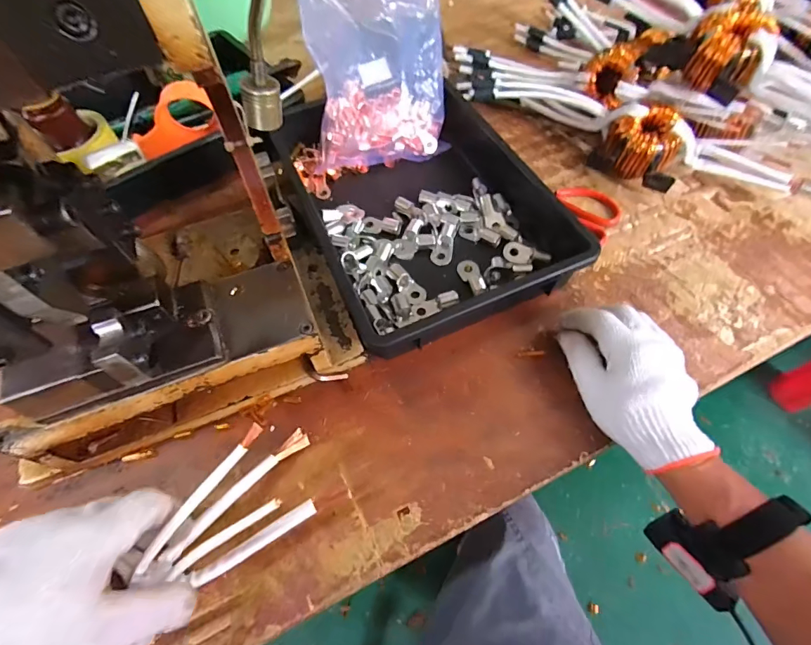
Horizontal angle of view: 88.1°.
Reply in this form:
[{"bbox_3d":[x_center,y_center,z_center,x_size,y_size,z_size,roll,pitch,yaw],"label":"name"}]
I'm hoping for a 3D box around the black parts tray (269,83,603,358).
[{"bbox_3d":[0.017,-0.142,0.490,0.267,0.061,0.352,-17,60,-9],"label":"black parts tray"}]

